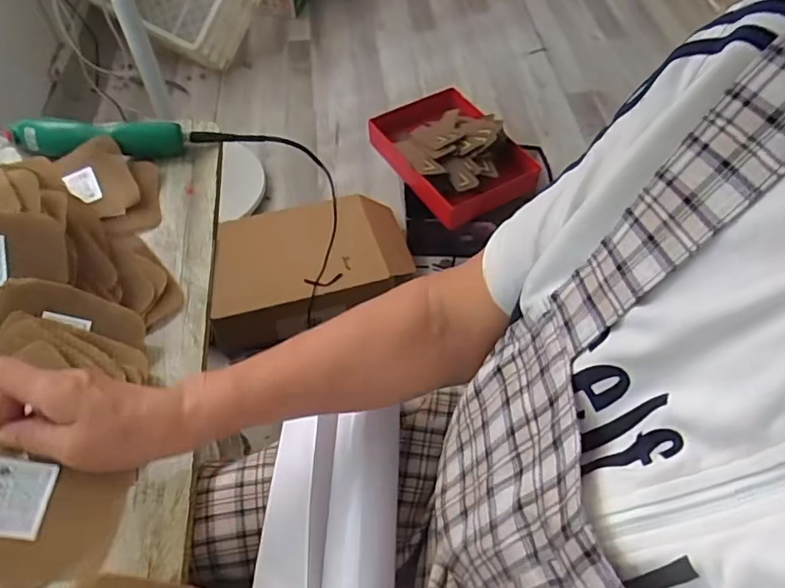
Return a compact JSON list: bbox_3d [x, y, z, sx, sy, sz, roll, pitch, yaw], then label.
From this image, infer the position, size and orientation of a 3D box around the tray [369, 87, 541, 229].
[{"bbox_3d":[0.136,-0.321,1.225,0.260,0.103,0.350,-29,60,-19],"label":"tray"}]

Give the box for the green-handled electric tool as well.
[{"bbox_3d":[-0.360,-0.188,0.670,0.205,0.046,0.034,1,55,1],"label":"green-handled electric tool"}]

